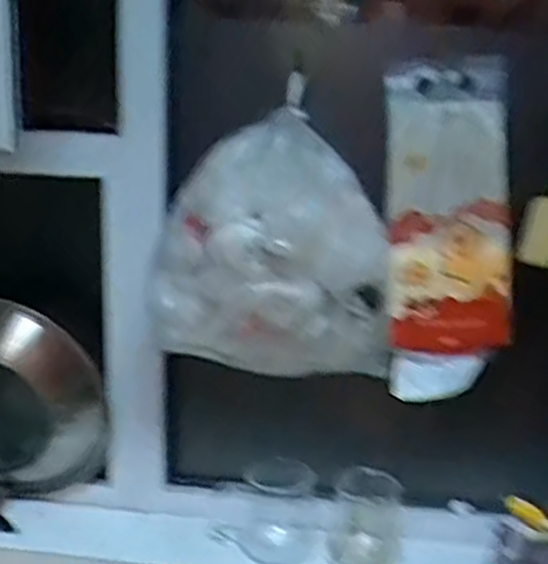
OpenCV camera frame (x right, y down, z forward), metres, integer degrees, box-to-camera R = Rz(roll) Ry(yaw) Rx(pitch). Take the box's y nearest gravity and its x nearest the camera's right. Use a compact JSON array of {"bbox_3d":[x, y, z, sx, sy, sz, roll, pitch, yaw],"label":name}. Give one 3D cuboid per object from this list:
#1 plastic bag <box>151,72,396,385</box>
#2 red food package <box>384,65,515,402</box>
[{"bbox_3d":[-0.004,-0.039,0.854,0.262,0.258,0.145,0,15,-10],"label":"plastic bag"},{"bbox_3d":[0.200,0.022,0.864,0.143,0.210,0.034,-4,9,-4],"label":"red food package"}]

